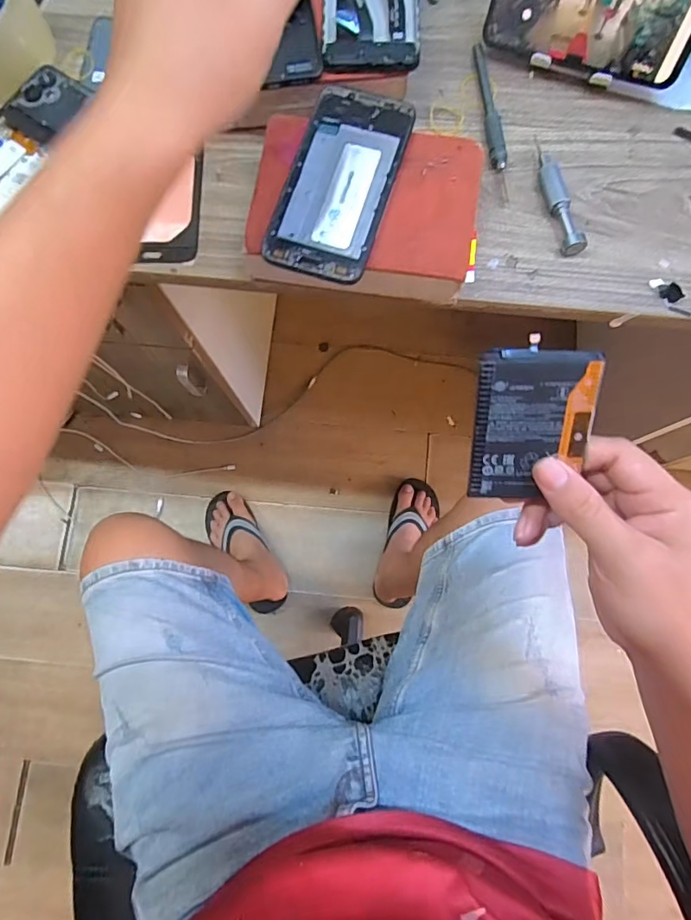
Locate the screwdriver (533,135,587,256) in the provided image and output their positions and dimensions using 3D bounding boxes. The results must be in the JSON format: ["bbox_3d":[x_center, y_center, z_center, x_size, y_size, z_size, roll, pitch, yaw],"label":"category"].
[{"bbox_3d":[0.166,-0.212,0.392,0.017,0.013,0.105,-14,80,-2],"label":"screwdriver"}]

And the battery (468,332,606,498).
[{"bbox_3d":[0.103,-0.019,0.273,0.061,0.004,0.087,1,116,6],"label":"battery"}]

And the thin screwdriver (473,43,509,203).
[{"bbox_3d":[0.121,-0.283,0.408,0.013,0.009,0.146,-4,79,0],"label":"thin screwdriver"}]

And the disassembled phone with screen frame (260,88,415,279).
[{"bbox_3d":[-0.004,-0.199,0.353,0.073,0.004,0.148,17,80,4],"label":"disassembled phone with screen frame"}]

